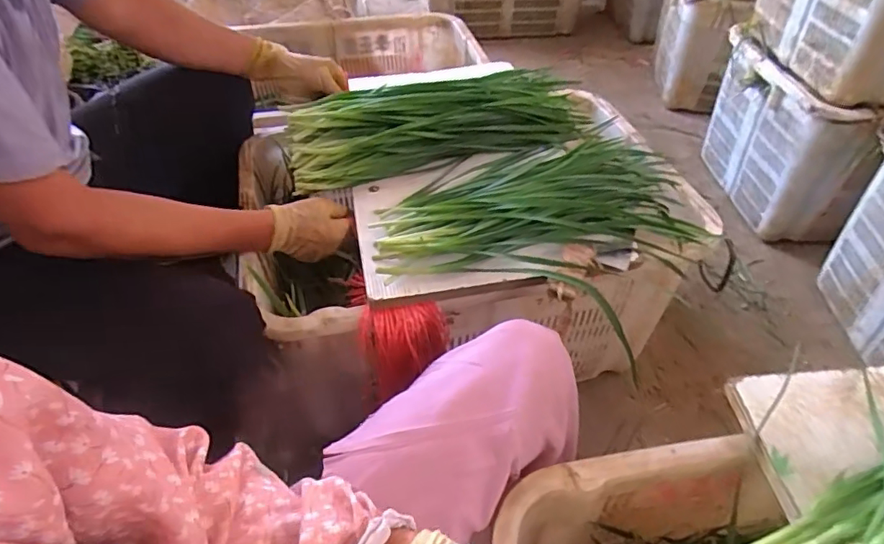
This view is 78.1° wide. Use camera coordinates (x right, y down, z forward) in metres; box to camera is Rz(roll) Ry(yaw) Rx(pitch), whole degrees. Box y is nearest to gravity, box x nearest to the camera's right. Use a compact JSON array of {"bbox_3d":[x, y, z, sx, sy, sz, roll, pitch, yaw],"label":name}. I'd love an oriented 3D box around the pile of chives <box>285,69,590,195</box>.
[{"bbox_3d":[0.002,-0.249,0.857,0.496,0.079,0.160,-18,47,-17],"label":"pile of chives"}]

